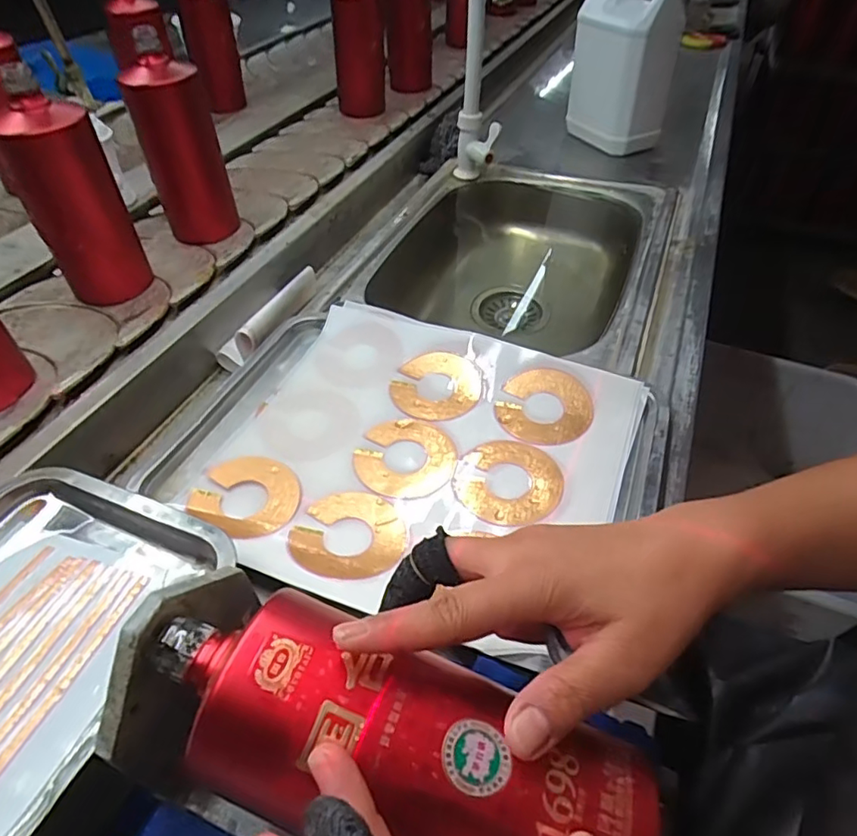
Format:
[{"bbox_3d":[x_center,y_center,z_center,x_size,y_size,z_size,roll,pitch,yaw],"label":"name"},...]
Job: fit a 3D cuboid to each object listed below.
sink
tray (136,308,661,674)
[{"bbox_3d":[0.117,-0.183,0.764,0.331,0.143,0.428,17,51,13],"label":"sink"},{"bbox_3d":[-0.025,0.021,0.470,0.381,0.033,0.284,20,49,17],"label":"tray"}]

